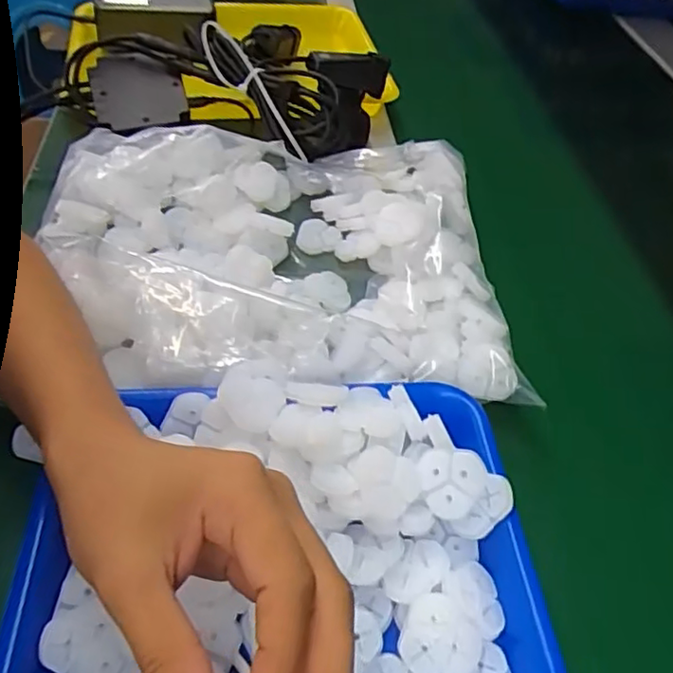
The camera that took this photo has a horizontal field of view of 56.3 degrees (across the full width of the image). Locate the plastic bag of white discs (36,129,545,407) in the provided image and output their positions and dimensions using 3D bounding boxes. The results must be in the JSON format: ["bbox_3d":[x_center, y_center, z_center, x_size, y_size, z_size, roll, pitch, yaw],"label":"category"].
[{"bbox_3d":[-0.050,-0.061,0.461,0.324,0.061,0.243,2,47,-5],"label":"plastic bag of white discs"}]

